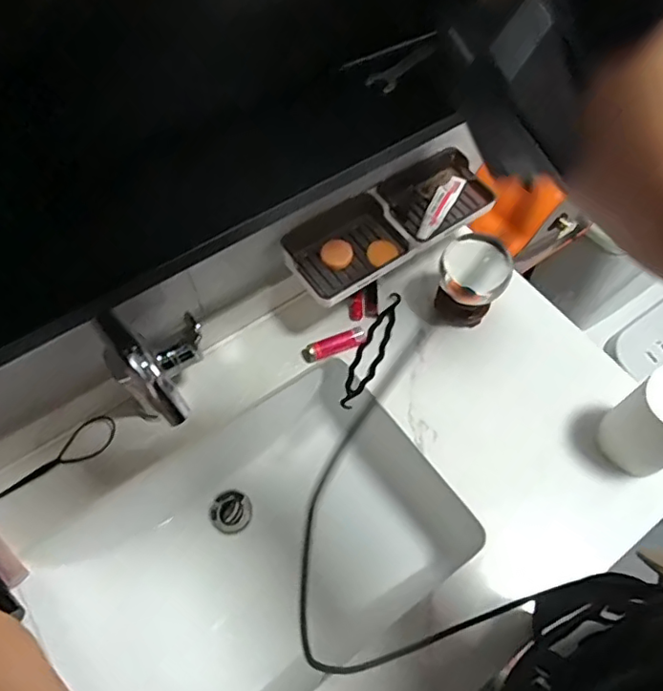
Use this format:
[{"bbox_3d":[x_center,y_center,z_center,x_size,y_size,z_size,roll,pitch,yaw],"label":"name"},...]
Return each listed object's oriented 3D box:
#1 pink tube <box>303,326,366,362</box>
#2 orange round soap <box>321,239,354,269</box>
[{"bbox_3d":[0.003,-0.002,0.731,0.084,0.017,0.023,-20,61,-13],"label":"pink tube"},{"bbox_3d":[0.007,-0.114,0.703,0.038,0.014,0.035,0,58,-1],"label":"orange round soap"}]

